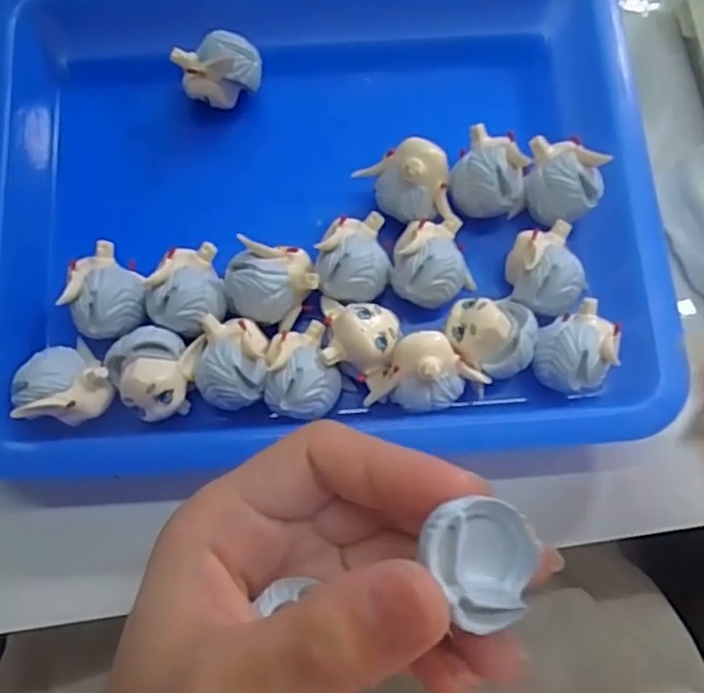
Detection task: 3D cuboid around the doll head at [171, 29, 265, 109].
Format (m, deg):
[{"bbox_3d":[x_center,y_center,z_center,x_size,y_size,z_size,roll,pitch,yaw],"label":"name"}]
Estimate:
[{"bbox_3d":[-0.047,-0.098,0.234,0.028,0.023,0.021,-19,77,-4],"label":"doll head"}]

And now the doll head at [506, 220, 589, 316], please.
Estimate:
[{"bbox_3d":[0.062,-0.023,0.215,0.022,0.023,0.027,-15,77,-3],"label":"doll head"}]

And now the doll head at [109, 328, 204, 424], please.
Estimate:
[{"bbox_3d":[-0.062,0.008,0.205,0.024,0.017,0.027,17,77,5],"label":"doll head"}]

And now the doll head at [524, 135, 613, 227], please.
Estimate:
[{"bbox_3d":[0.070,-0.053,0.223,0.024,0.023,0.029,15,77,4],"label":"doll head"}]

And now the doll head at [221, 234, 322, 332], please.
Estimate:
[{"bbox_3d":[-0.026,-0.019,0.211,0.029,0.020,0.023,3,77,1],"label":"doll head"}]

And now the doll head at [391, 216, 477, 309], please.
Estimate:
[{"bbox_3d":[0.026,-0.026,0.214,0.027,0.019,0.025,0,77,0],"label":"doll head"}]

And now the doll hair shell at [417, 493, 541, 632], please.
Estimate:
[{"bbox_3d":[0.025,0.041,0.127,0.021,0.012,0.023,0,77,0],"label":"doll hair shell"}]

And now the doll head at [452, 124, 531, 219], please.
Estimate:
[{"bbox_3d":[0.048,-0.056,0.224,0.026,0.024,0.026,0,77,0],"label":"doll head"}]

